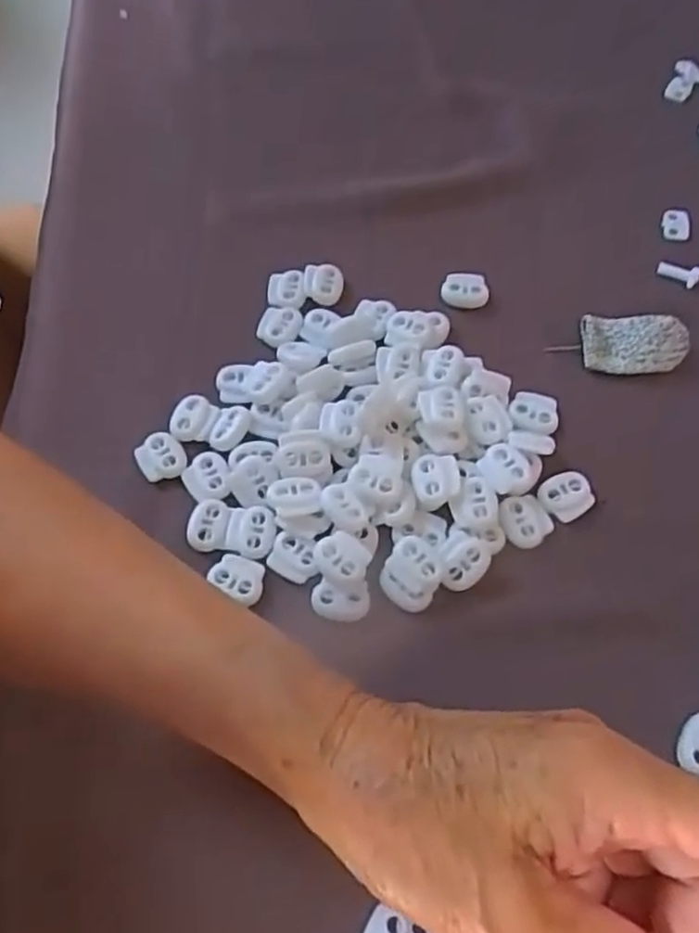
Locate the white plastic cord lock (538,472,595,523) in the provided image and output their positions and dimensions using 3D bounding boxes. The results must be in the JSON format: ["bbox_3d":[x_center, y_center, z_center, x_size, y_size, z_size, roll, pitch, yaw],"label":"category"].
[{"bbox_3d":[0.090,0.011,0.299,0.021,0.004,0.019,-37,68,-16],"label":"white plastic cord lock"}]

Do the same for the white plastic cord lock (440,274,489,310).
[{"bbox_3d":[0.056,-0.084,0.353,0.022,0.015,0.012,-1,63,0],"label":"white plastic cord lock"}]

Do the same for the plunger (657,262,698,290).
[{"bbox_3d":[0.160,-0.095,0.353,0.020,0.008,0.008,30,67,15],"label":"plunger"}]

